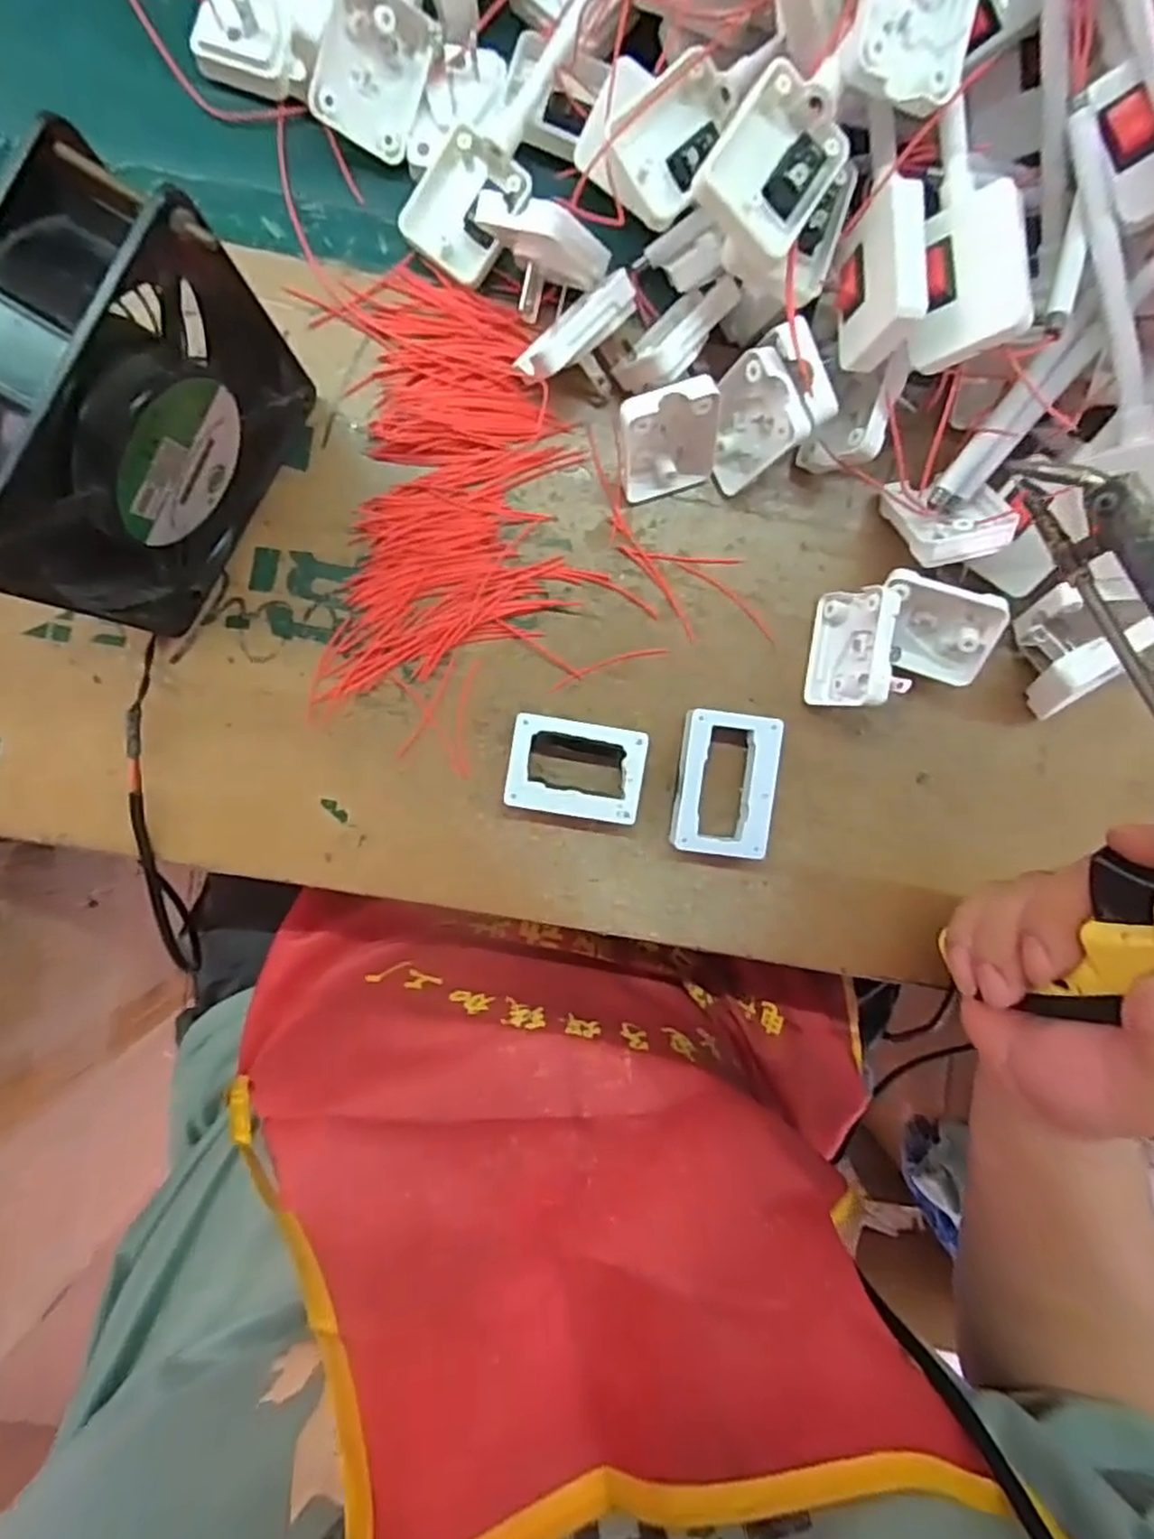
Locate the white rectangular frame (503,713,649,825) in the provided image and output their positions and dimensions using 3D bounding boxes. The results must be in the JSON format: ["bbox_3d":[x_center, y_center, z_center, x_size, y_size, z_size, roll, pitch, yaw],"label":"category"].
[{"bbox_3d":[0.000,0.000,0.312,0.056,0.016,0.040,9,92,-3],"label":"white rectangular frame"}]

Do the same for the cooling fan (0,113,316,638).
[{"bbox_3d":[-0.150,-0.113,0.246,0.045,0.122,0.117,34,91,-4],"label":"cooling fan"}]

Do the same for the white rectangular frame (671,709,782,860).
[{"bbox_3d":[0.063,0.006,0.315,0.041,0.017,0.060,7,92,-3],"label":"white rectangular frame"}]

